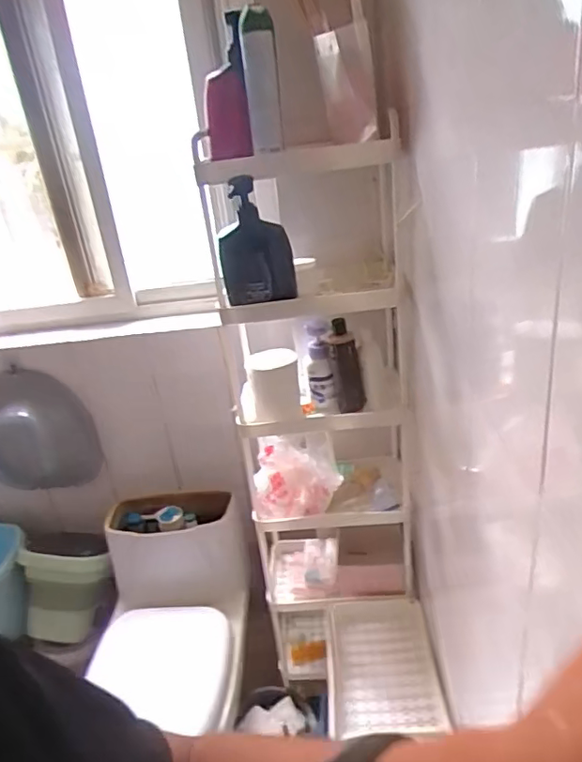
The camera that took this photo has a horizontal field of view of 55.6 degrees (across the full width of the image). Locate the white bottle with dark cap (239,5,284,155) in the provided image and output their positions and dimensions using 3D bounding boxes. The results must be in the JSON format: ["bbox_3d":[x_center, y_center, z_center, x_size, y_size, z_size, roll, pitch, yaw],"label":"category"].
[{"bbox_3d":[-0.046,-0.481,0.911,0.055,0.256,0.046,-8,66,-1],"label":"white bottle with dark cap"}]

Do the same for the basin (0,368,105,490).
[{"bbox_3d":[-0.700,0.158,1.541,0.359,0.379,0.100,3,24,9],"label":"basin"}]

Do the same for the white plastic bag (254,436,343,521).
[{"bbox_3d":[0.007,0.197,1.152,0.172,0.144,0.100,-7,27,0],"label":"white plastic bag"}]

